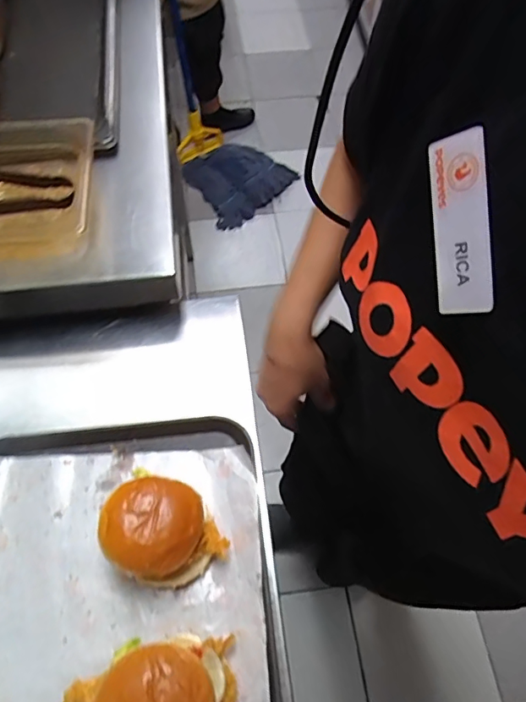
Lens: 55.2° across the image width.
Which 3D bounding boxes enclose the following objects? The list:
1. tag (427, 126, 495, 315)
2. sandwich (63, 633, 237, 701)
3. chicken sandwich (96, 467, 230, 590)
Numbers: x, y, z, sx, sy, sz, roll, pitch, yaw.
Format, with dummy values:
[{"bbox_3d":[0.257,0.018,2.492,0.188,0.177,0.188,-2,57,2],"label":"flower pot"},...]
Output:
[{"bbox_3d":[0.086,-0.055,0.219,0.004,0.027,0.075,-10,98,-37],"label":"tag"},{"bbox_3d":[-0.092,0.287,0.414,0.134,0.084,0.084,-4,63,-3],"label":"sandwich"},{"bbox_3d":[-0.096,0.170,0.478,0.087,0.077,0.098,-33,68,-17],"label":"chicken sandwich"}]

